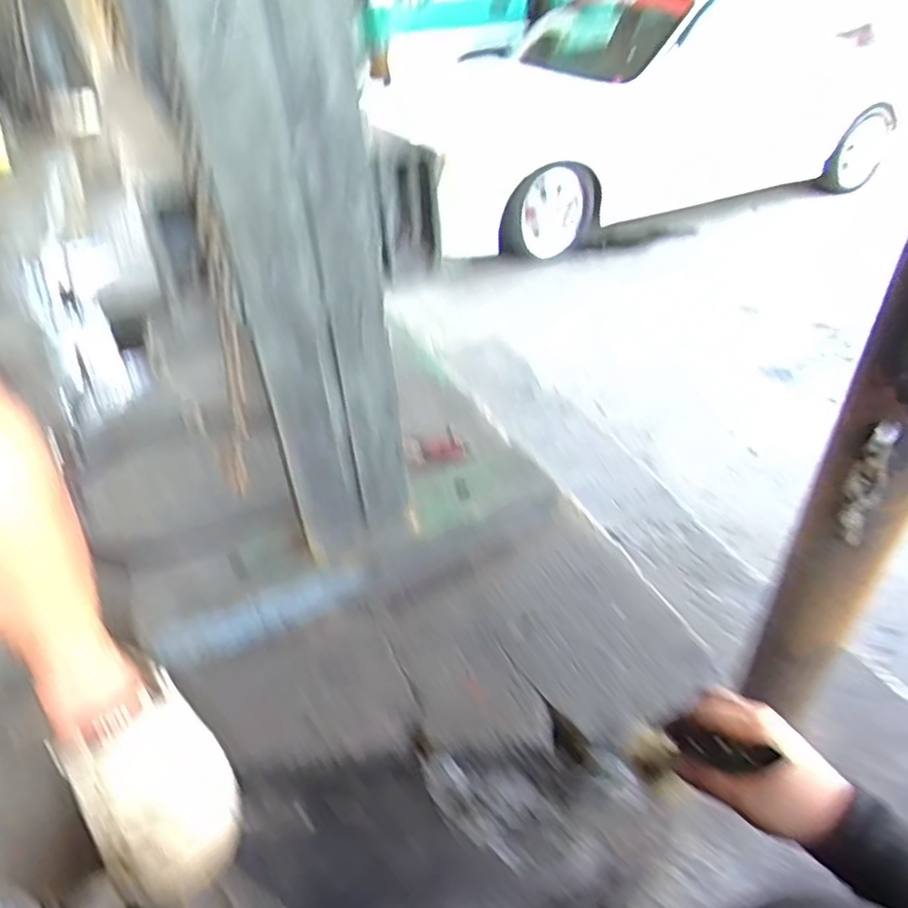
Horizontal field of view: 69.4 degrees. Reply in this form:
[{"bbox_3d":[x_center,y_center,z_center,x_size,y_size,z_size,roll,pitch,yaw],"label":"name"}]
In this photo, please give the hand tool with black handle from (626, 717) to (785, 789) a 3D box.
[{"bbox_3d":[0.175,0.215,0.475,0.024,0.151,0.040,-31,77,-29],"label":"hand tool with black handle"}]

